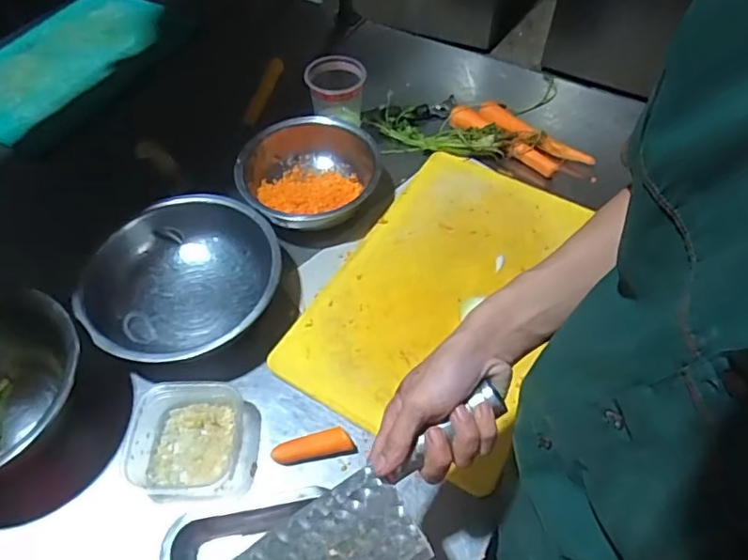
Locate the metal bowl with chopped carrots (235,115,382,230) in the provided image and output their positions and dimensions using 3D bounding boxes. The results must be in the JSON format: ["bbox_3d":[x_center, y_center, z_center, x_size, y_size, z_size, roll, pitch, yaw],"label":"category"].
[{"bbox_3d":[-0.090,-0.149,0.790,0.199,0.074,0.180,-21,58,-13],"label":"metal bowl with chopped carrots"}]

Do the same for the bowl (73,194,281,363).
[{"bbox_3d":[-0.224,0.004,0.685,0.210,0.076,0.227,0,56,0],"label":"bowl"}]

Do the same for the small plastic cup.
[{"bbox_3d":[-0.058,-0.275,0.846,0.082,0.100,0.087,0,54,0],"label":"small plastic cup"}]

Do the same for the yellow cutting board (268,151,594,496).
[{"bbox_3d":[0.107,0.005,0.720,0.287,0.021,0.438,28,60,18],"label":"yellow cutting board"}]

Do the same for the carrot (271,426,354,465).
[{"bbox_3d":[-0.068,0.182,0.606,0.086,0.018,0.024,-11,56,-7],"label":"carrot"}]

